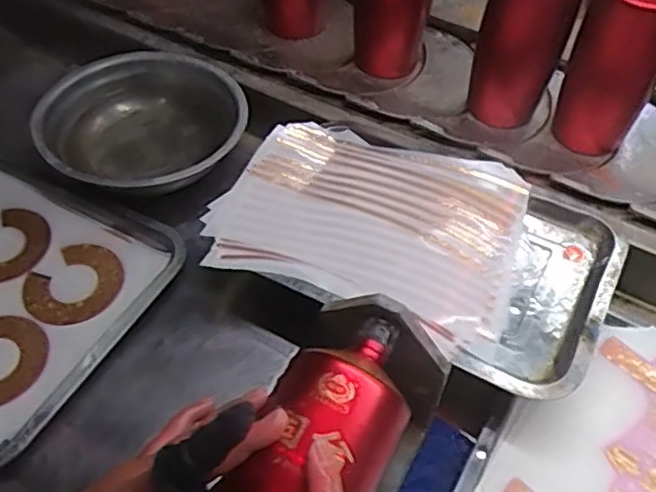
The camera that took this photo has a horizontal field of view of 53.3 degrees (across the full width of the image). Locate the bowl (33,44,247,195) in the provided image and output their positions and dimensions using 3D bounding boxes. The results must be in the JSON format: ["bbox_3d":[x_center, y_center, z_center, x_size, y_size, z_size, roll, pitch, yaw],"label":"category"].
[{"bbox_3d":[-0.203,-0.128,0.709,0.204,0.065,0.239,-28,56,-22],"label":"bowl"}]

